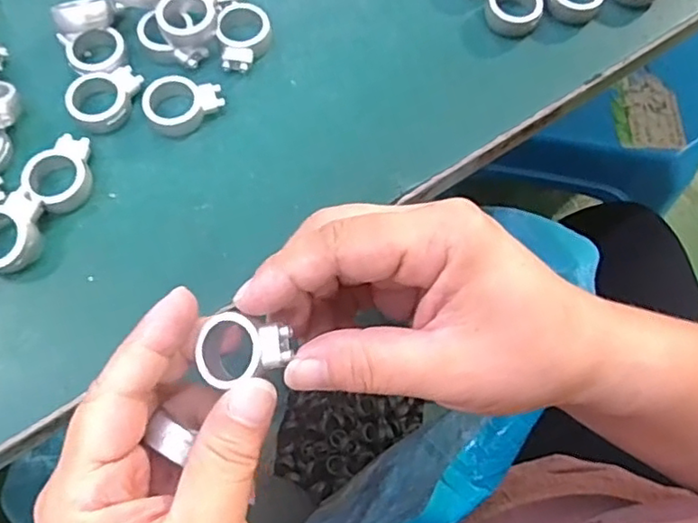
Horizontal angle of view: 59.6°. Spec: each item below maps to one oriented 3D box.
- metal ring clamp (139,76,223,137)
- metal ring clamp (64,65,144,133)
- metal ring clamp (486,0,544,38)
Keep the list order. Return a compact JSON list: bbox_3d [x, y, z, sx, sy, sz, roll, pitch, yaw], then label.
[{"bbox_3d":[-0.072,-0.069,0.268,0.033,0.011,0.023,-11,71,-5],"label":"metal ring clamp"},{"bbox_3d":[-0.106,-0.071,0.268,0.033,0.011,0.026,-24,72,-9],"label":"metal ring clamp"},{"bbox_3d":[0.080,-0.124,0.291,0.026,0.010,0.032,20,71,6],"label":"metal ring clamp"}]

